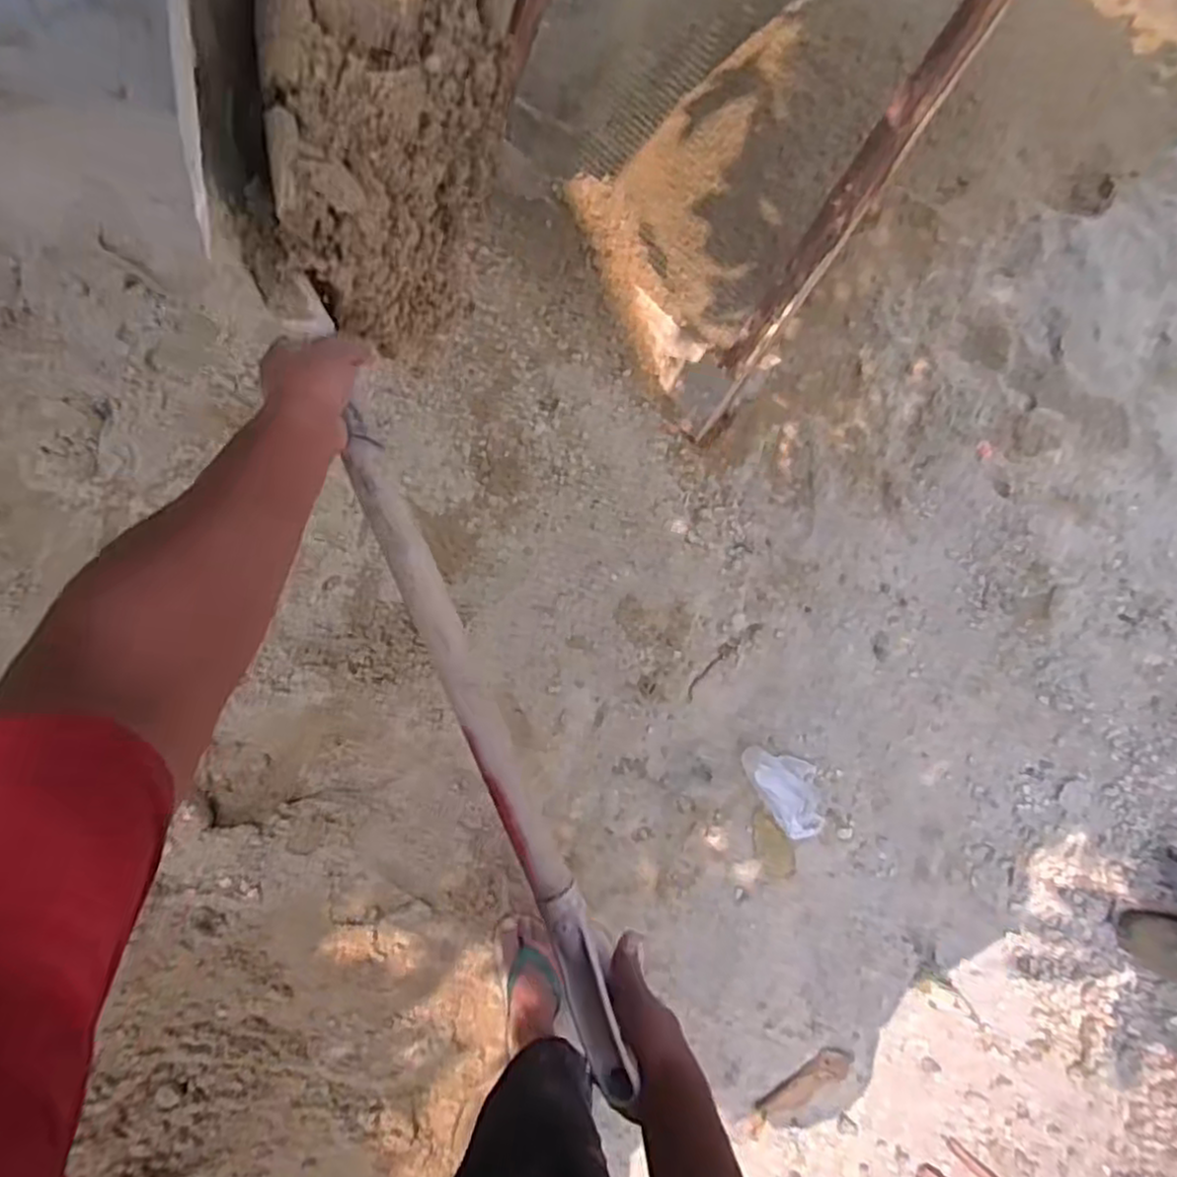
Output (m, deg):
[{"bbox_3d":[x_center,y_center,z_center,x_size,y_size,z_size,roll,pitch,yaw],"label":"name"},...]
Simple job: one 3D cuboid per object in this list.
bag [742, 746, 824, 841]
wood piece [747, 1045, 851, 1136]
[{"bbox_3d":[0.388,0.388,1.441,0.126,0.031,0.185,-21,75,-6],"label":"bag"},{"bbox_3d":[0.369,0.887,1.313,0.218,0.013,0.049,-28,76,-8],"label":"wood piece"}]

